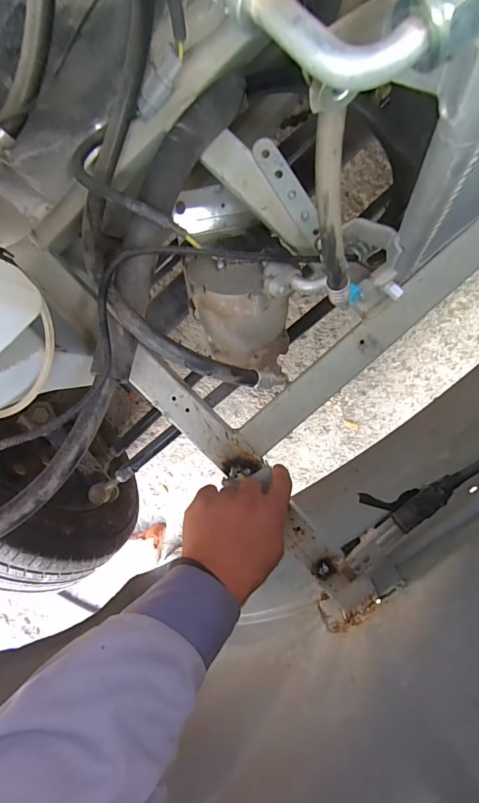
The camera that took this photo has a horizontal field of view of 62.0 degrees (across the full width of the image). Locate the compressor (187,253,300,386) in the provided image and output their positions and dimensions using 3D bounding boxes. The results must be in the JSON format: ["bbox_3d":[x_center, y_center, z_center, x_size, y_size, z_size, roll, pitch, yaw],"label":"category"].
[{"bbox_3d":[-0.003,-0.091,0.464,0.122,0.115,0.132,6,96,5],"label":"compressor"}]

